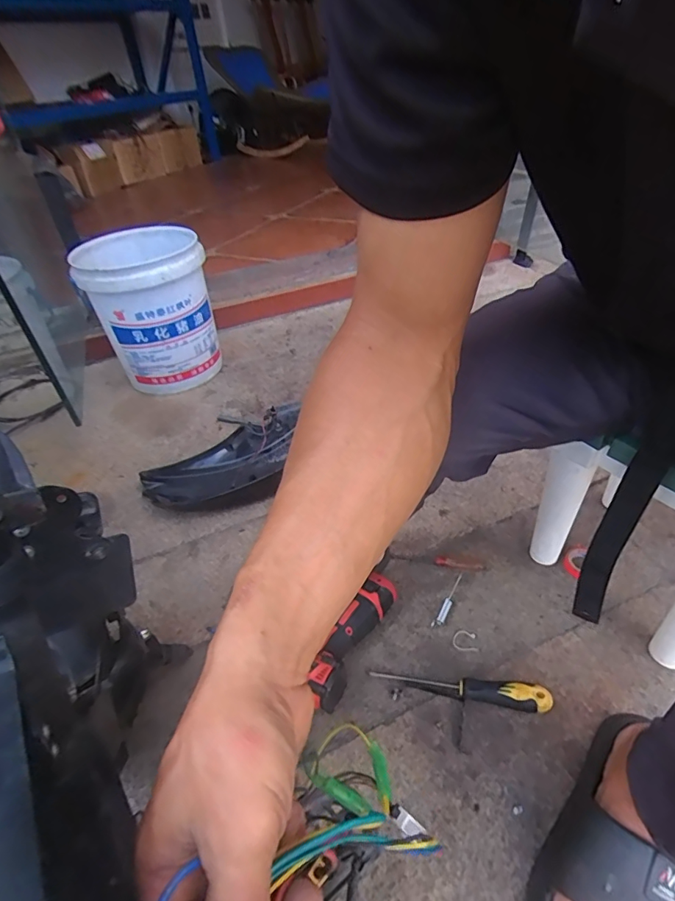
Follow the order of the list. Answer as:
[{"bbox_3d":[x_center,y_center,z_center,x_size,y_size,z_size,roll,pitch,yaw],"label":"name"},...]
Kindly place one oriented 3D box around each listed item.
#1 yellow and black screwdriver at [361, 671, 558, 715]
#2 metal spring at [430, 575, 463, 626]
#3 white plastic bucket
[{"bbox_3d":[0.154,0.308,0.593,0.223,0.034,0.029,4,43,11],"label":"yellow and black screwdriver"},{"bbox_3d":[0.170,0.227,0.694,0.014,0.011,0.099,23,50,29],"label":"metal spring"},{"bbox_3d":[-0.455,-0.345,1.167,0.268,0.352,0.245,-3,40,3],"label":"white plastic bucket"}]

